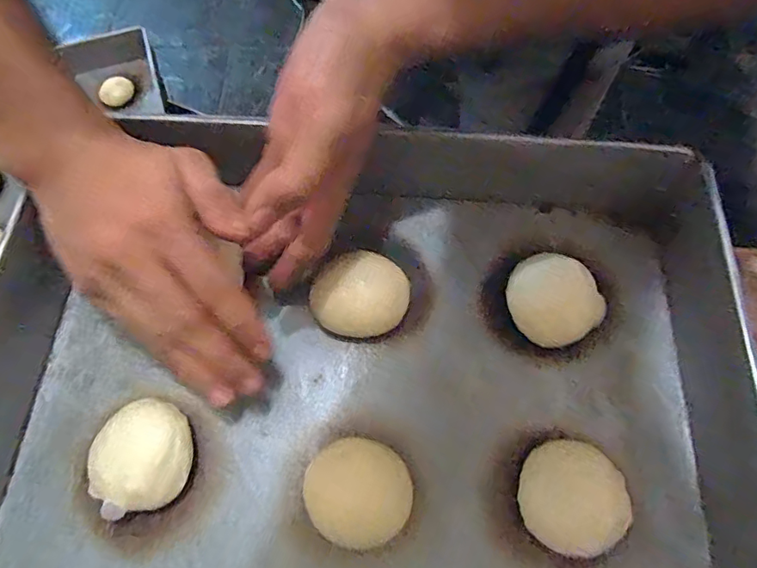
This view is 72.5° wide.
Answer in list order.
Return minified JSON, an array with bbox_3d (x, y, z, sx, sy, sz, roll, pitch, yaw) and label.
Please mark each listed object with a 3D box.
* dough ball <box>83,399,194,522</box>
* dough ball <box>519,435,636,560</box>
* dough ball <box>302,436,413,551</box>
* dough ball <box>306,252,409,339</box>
[{"bbox_3d":[-0.134,0.098,0.294,0.052,0.030,0.059,-7,68,-3],"label":"dough ball"},{"bbox_3d":[0.107,0.115,0.283,0.053,0.022,0.057,0,68,0],"label":"dough ball"},{"bbox_3d":[-0.012,0.118,0.294,0.058,0.020,0.054,0,68,0],"label":"dough ball"},{"bbox_3d":[-0.012,0.008,0.330,0.057,0.032,0.049,18,69,7],"label":"dough ball"}]

